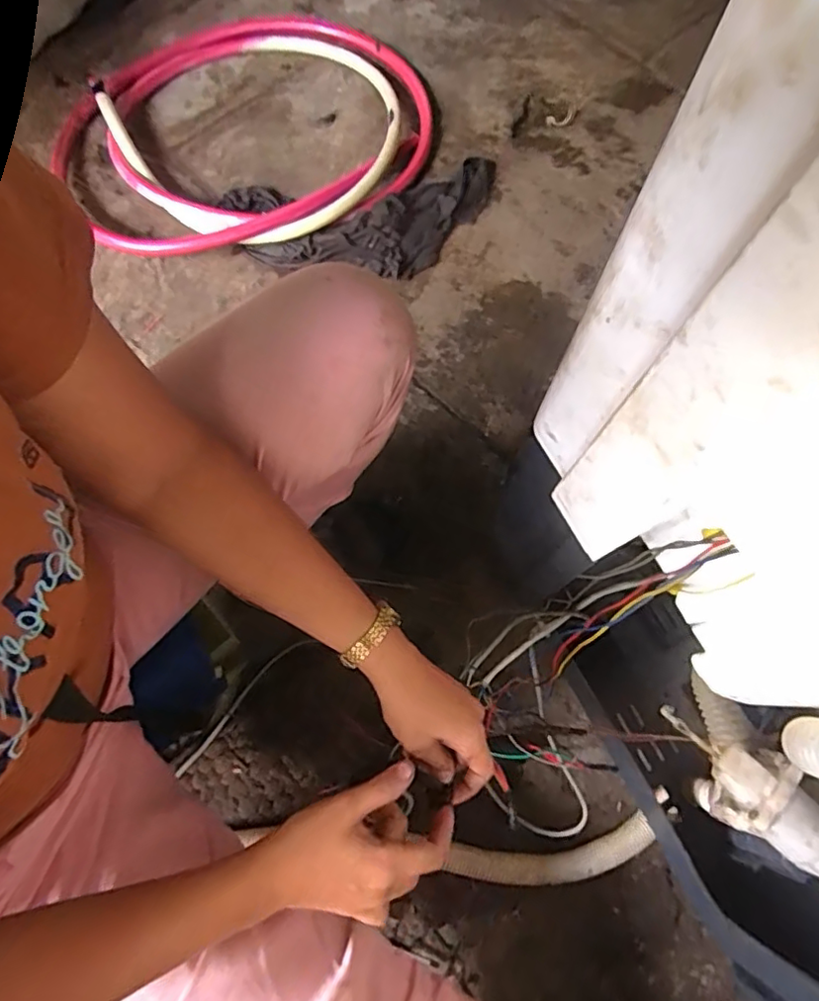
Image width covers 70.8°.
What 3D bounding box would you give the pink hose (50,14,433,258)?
[{"bbox_3d":[-0.254,-0.639,0.976,0.589,0.043,0.497,-10,73,-6],"label":"pink hose"}]

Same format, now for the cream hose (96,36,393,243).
[{"bbox_3d":[-0.231,-0.617,0.952,0.446,0.027,0.414,1,72,-2],"label":"cream hose"}]

